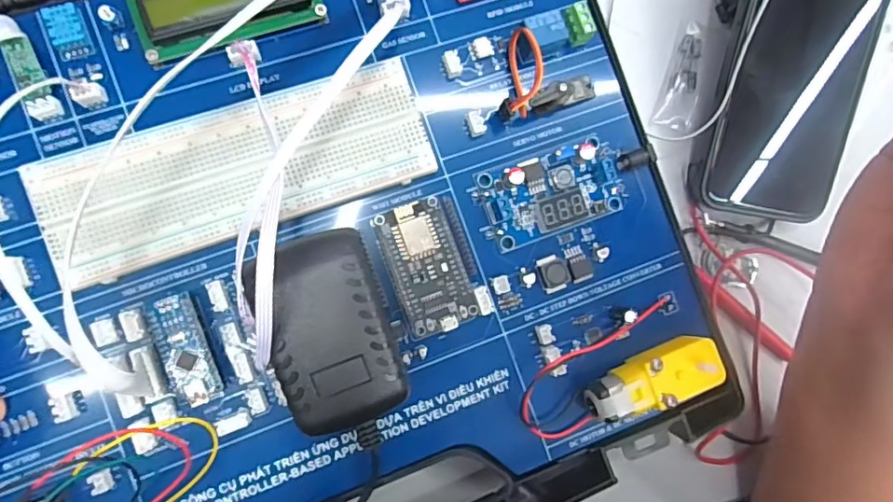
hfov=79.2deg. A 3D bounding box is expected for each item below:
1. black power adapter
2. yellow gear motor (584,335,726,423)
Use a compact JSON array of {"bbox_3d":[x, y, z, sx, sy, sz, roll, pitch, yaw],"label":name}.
[{"bbox_3d":[-0.048,0.034,0.229,0.048,0.039,0.075,-20,89,-9],"label":"black power adapter"},{"bbox_3d":[0.095,0.060,0.254,0.064,0.024,0.025,-20,89,-9],"label":"yellow gear motor"}]

